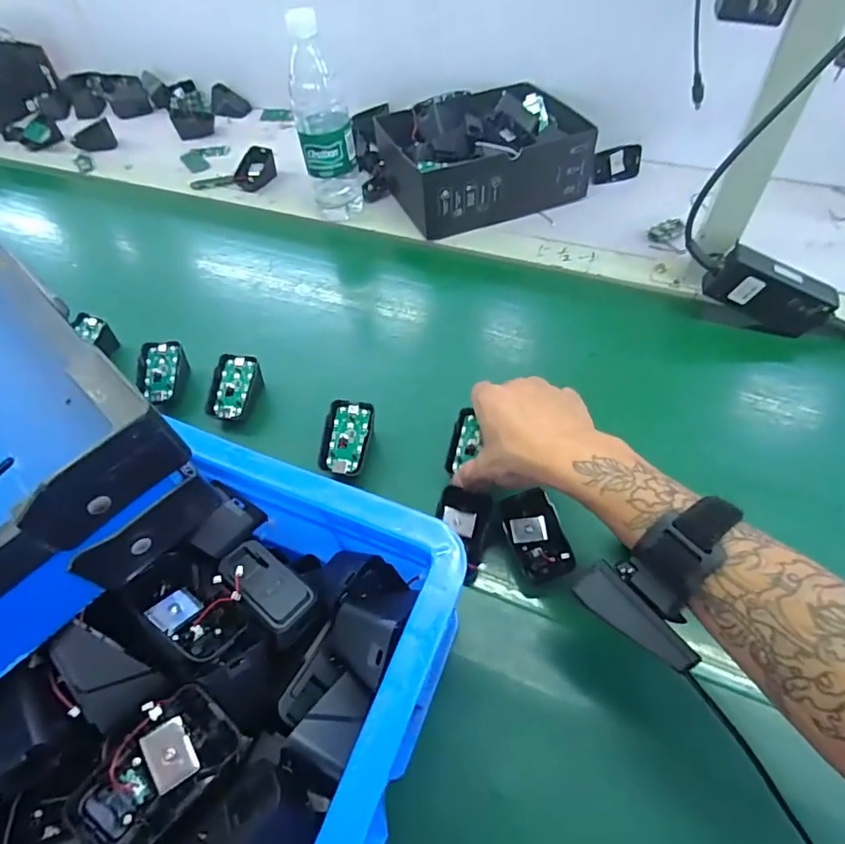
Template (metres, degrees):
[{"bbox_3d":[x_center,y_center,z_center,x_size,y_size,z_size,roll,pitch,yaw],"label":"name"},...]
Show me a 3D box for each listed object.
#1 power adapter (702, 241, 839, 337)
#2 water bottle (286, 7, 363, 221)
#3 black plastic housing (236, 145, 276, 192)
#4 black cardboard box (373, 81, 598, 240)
[{"bbox_3d":[0.349,-0.129,0.513,0.118,0.055,0.025,26,57,-3],"label":"power adapter"},{"bbox_3d":[-0.121,-0.356,0.642,0.066,0.208,0.064,-10,54,-3],"label":"water bottle"},{"bbox_3d":[-0.255,-0.383,0.772,0.046,0.037,0.065,38,64,27],"label":"black plastic housing"},{"bbox_3d":[0.085,-0.361,0.691,0.254,0.090,0.185,-21,55,-11],"label":"black cardboard box"}]

